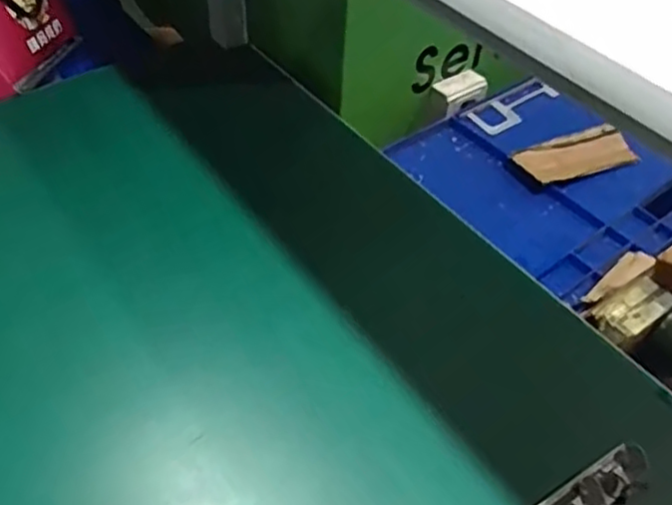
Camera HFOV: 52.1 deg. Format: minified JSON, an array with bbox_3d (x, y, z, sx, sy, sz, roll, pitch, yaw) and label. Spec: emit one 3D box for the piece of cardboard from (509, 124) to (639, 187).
[{"bbox_3d":[0.317,-0.127,0.905,0.172,0.012,0.064,-16,68,-23],"label":"piece of cardboard"}]

